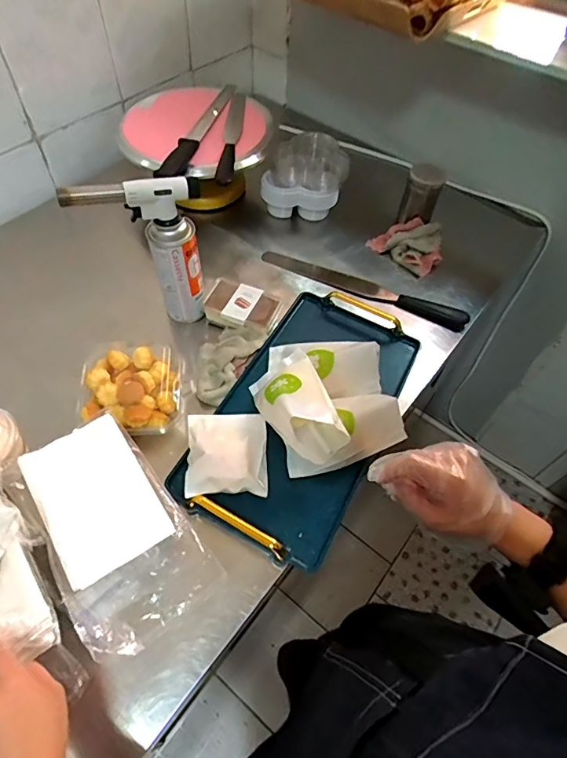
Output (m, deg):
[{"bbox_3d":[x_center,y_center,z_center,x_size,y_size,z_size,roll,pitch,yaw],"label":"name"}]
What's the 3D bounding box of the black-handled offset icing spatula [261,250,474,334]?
[{"bbox_3d":[0.136,-0.162,0.812,0.370,0.027,0.041,24,58,13],"label":"black-handled offset icing spatula"}]

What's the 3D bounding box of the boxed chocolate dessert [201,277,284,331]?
[{"bbox_3d":[-0.065,-0.116,0.727,0.108,0.036,0.071,19,57,10],"label":"boxed chocolate dessert"}]

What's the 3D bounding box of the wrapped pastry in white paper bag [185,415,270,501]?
[{"bbox_3d":[-0.071,0.093,0.588,0.099,0.034,0.114,-2,56,-4],"label":"wrapped pastry in white paper bag"}]

